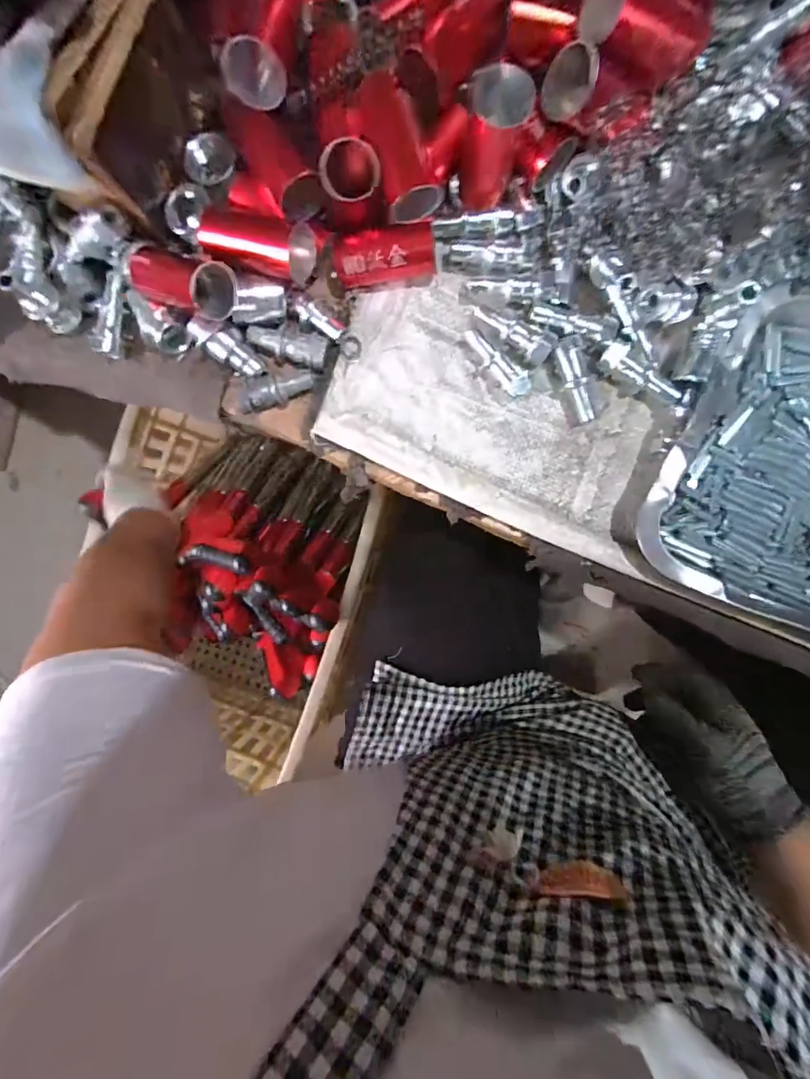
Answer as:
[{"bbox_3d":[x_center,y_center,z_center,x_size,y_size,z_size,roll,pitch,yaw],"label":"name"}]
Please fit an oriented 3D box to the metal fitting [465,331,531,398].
[{"bbox_3d":[0.058,-0.110,0.293,0.015,0.017,0.051,-40,90,3],"label":"metal fitting"}]

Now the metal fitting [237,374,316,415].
[{"bbox_3d":[-0.082,-0.095,0.302,0.047,0.018,0.017,-14,92,3],"label":"metal fitting"}]

